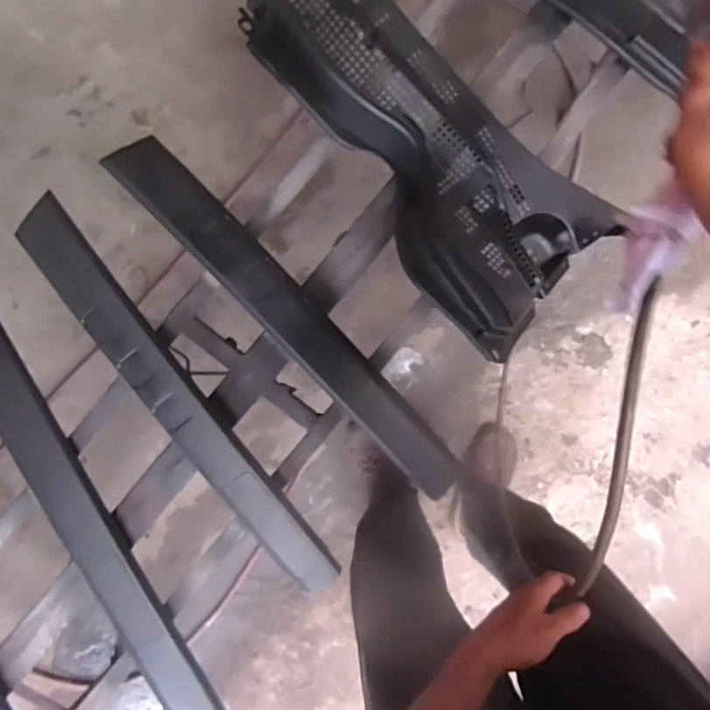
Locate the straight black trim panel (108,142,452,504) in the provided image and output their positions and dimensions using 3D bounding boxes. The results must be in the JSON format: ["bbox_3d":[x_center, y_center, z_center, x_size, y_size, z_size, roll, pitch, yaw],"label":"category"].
[{"bbox_3d":[-0.068,-0.033,0.695,0.601,0.018,0.073,47,68,-12],"label":"straight black trim panel"}]

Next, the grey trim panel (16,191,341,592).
[{"bbox_3d":[-0.217,0.078,0.683,0.067,0.030,0.598,-35,99,-1],"label":"grey trim panel"}]

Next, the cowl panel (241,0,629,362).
[{"bbox_3d":[0.091,-0.267,0.690,0.538,0.098,0.268,43,91,-9],"label":"cowl panel"}]

